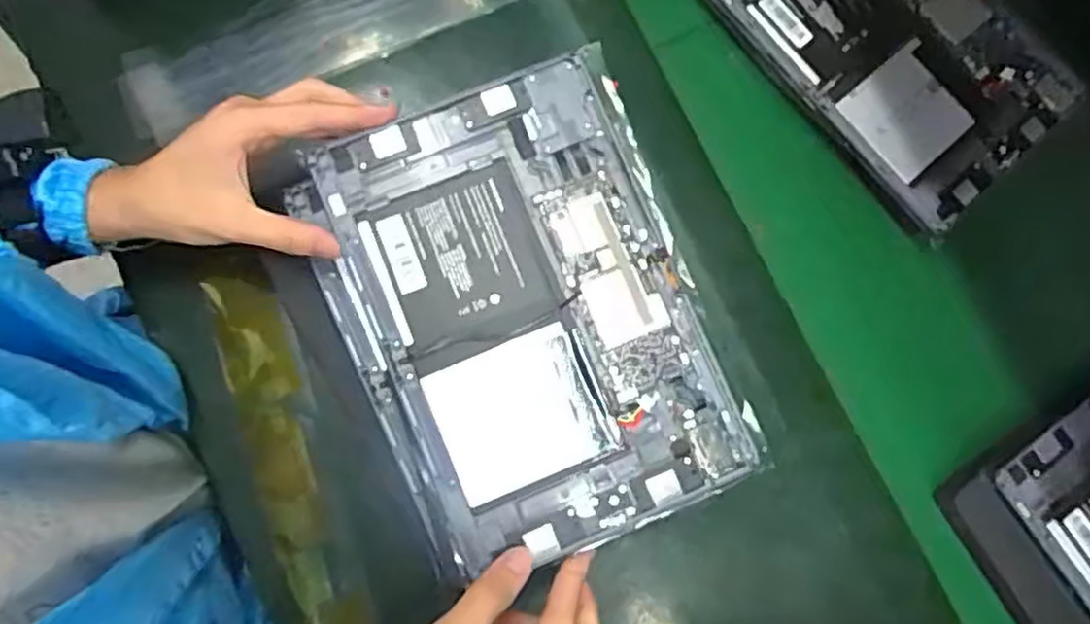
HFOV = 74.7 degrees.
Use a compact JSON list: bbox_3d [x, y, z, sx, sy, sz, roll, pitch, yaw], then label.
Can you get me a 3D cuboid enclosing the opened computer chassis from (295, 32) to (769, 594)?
[{"bbox_3d":[-0.014,0.002,0.405,0.189,0.029,0.254,-23,84,-5],"label":"opened computer chassis"}]

